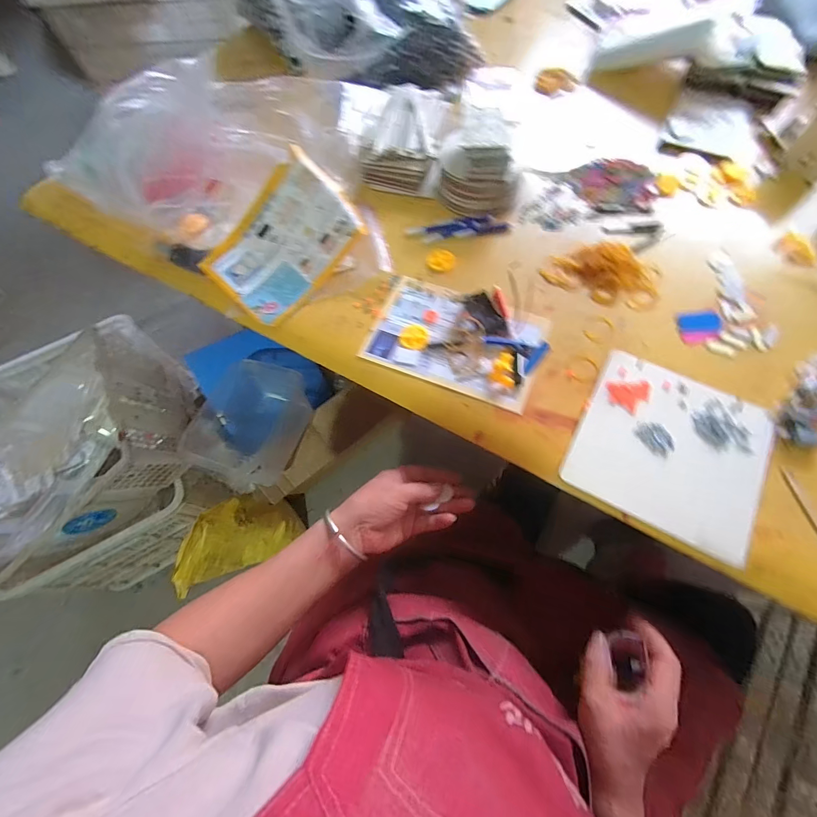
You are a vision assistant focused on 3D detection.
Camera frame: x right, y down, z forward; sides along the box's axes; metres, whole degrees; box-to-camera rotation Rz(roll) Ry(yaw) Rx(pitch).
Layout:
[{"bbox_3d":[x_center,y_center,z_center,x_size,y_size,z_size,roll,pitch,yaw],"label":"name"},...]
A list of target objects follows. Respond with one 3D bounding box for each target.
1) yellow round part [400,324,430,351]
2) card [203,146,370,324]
[{"bbox_3d":[0.008,-0.089,0.468,0.036,0.004,0.036,-1,67,3],"label":"yellow round part"},{"bbox_3d":[-0.163,-0.219,0.494,0.135,0.022,0.191,42,95,-1],"label":"card"}]

